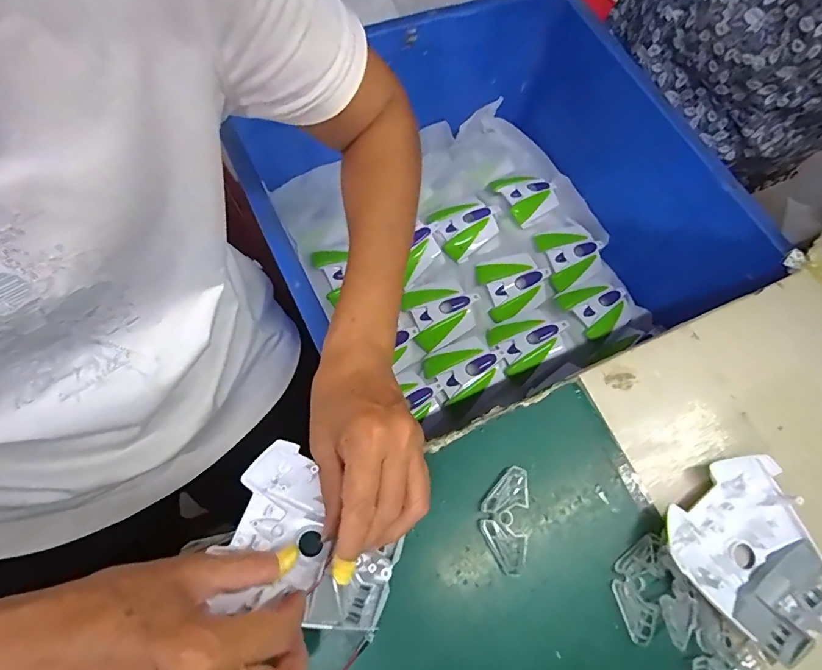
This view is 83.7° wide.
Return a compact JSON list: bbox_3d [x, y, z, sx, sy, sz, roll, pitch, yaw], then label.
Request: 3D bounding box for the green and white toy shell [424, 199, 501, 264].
[{"bbox_3d":[0.078,-0.164,0.699,0.092,0.032,0.079,-38,75,-17],"label":"green and white toy shell"}]

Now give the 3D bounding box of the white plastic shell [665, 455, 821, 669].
[{"bbox_3d":[0.229,0.145,0.301,0.095,0.023,0.106,-34,69,-16],"label":"white plastic shell"}]

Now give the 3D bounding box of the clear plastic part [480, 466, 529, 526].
[{"bbox_3d":[0.068,0.112,0.319,0.039,0.006,0.024,-42,71,-19],"label":"clear plastic part"}]

